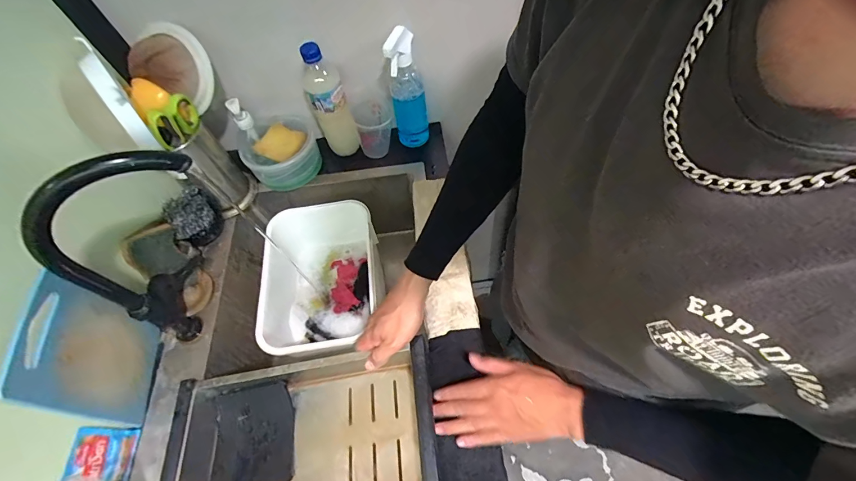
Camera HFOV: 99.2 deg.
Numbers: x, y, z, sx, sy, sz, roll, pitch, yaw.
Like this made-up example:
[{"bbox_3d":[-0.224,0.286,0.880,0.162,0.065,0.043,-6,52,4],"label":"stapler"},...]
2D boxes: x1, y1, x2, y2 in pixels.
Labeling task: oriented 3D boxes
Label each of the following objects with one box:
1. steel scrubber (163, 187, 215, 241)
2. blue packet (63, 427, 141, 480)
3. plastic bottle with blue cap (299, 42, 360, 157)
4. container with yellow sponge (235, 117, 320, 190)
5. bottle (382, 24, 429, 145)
[{"bbox_3d":[-0.410,-0.048,0.622,0.039,0.071,0.073,36,69,24],"label":"steel scrubber"},{"bbox_3d":[-0.413,0.280,0.468,0.017,0.082,0.071,-16,62,8],"label":"blue packet"},{"bbox_3d":[-0.184,-0.257,0.680,0.067,0.214,0.066,-26,60,-10],"label":"plastic bottle with blue cap"},{"bbox_3d":[-0.285,-0.172,0.711,0.131,0.083,0.116,-26,60,-10],"label":"container with yellow sponge"},{"bbox_3d":[-0.035,-0.276,0.677,0.065,0.233,0.072,-5,59,3],"label":"bottle"}]

